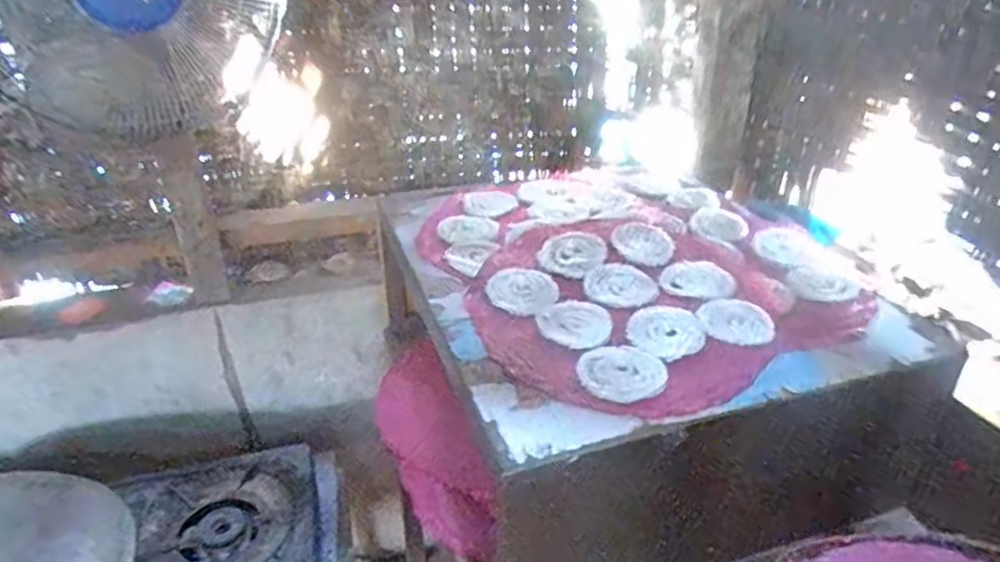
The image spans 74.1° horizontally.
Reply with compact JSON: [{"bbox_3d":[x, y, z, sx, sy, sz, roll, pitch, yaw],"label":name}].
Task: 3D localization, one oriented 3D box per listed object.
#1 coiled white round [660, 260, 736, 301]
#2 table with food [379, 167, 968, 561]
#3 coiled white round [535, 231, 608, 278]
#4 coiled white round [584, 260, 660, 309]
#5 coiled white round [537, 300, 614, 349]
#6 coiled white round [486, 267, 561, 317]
[{"bbox_3d":[0.239,-0.002,0.800,0.085,0.009,0.084,7,32,12],"label":"coiled white round"},{"bbox_3d":[0.164,0.088,0.904,0.527,0.271,0.619,-10,32,-15],"label":"table with food"},{"bbox_3d":[0.095,-0.038,0.856,0.084,0.013,0.094,14,34,22],"label":"coiled white round"},{"bbox_3d":[0.146,0.005,0.795,0.083,0.015,0.088,2,31,4],"label":"coiled white round"},{"bbox_3d":[0.085,0.047,0.741,0.079,0.009,0.082,0,31,0],"label":"coiled white round"},{"bbox_3d":[0.028,0.011,0.800,0.083,0.008,0.094,-6,31,-9],"label":"coiled white round"}]

